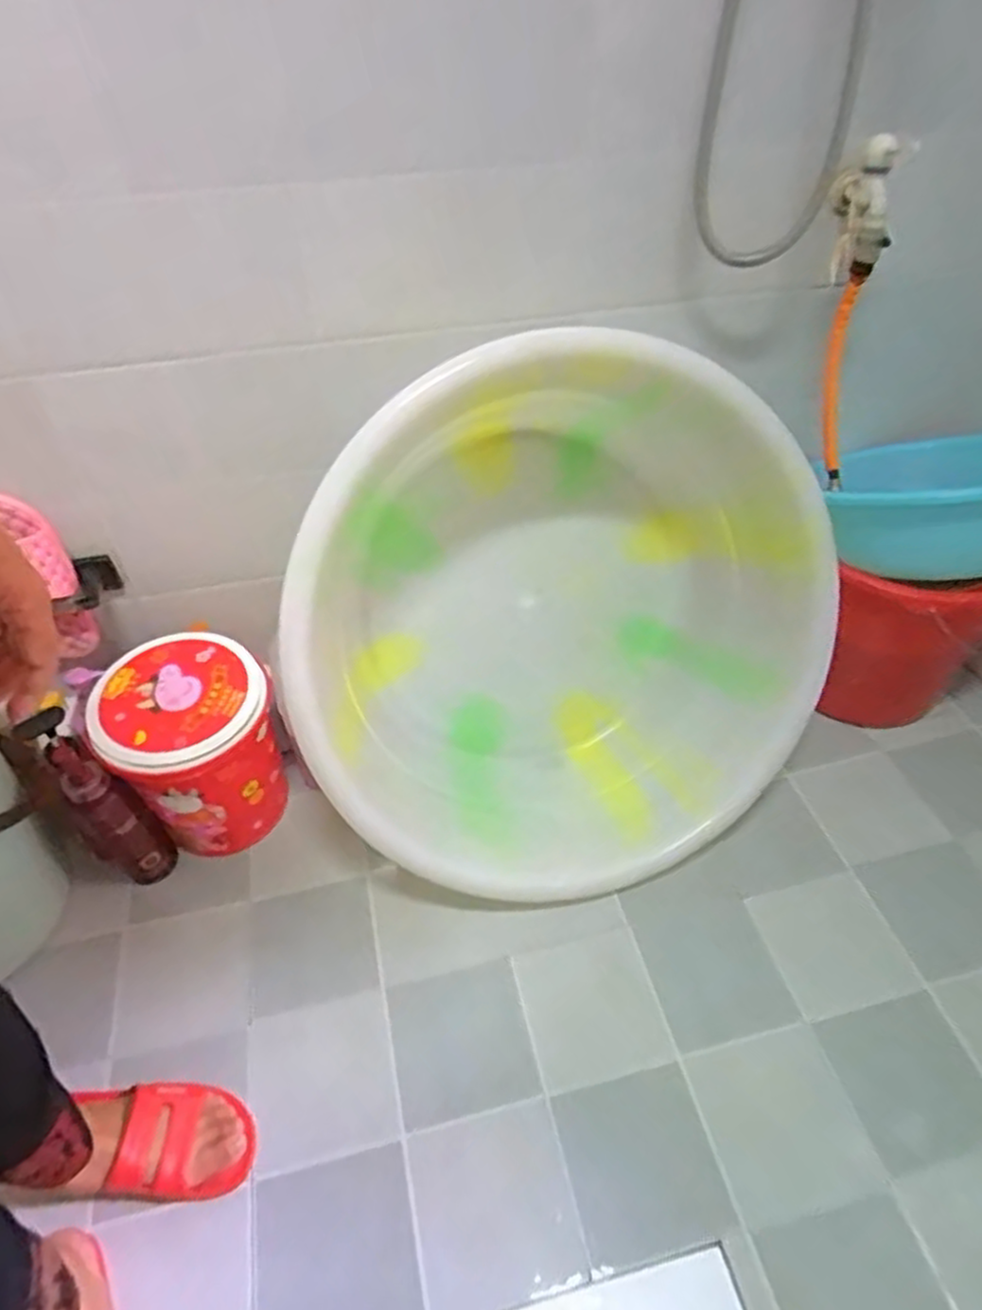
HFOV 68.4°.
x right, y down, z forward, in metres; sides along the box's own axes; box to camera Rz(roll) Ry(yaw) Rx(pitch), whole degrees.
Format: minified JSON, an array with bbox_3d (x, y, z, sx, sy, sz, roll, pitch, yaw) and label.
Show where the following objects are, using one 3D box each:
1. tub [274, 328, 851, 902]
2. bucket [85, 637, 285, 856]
[{"bbox_3d":[0.087,-0.031,0.902,0.623,0.640,0.256,-21,16,-5],"label":"tub"},{"bbox_3d":[-0.369,0.127,0.931,0.189,0.235,0.185,0,41,0],"label":"bucket"}]

